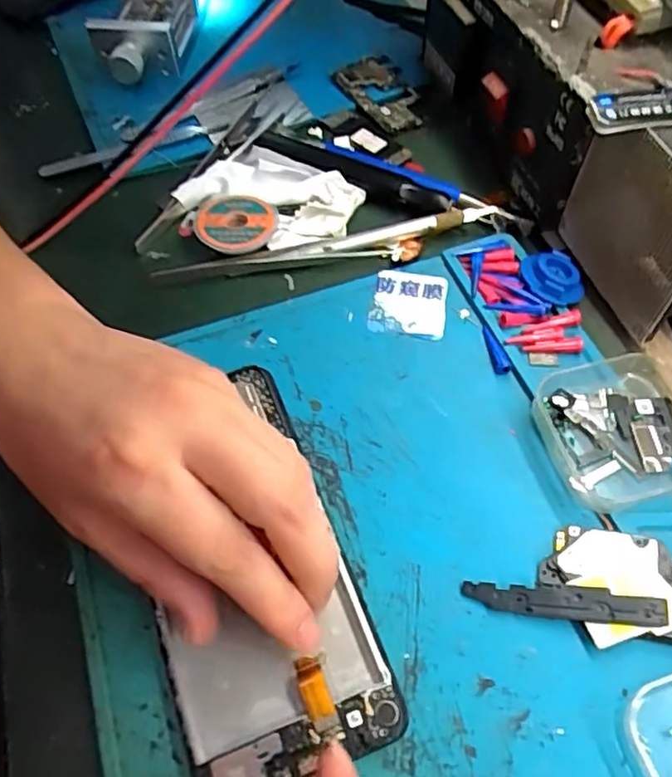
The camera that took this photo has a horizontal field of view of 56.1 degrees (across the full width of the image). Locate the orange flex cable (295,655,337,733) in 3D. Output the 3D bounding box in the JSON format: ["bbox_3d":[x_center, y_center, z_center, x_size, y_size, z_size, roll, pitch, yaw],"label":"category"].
[{"bbox_3d":[-0.007,0.106,0.220,0.011,0.004,0.024,-16,53,-8],"label":"orange flex cable"}]

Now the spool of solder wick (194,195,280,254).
[{"bbox_3d":[-0.055,-0.091,0.347,0.044,0.009,0.040,0,57,2],"label":"spool of solder wick"}]

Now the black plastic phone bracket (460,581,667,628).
[{"bbox_3d":[0.084,0.080,0.235,0.071,0.004,0.012,0,76,12],"label":"black plastic phone bracket"}]

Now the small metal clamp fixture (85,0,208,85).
[{"bbox_3d":[-0.130,-0.258,0.440,0.058,0.035,0.123,5,58,5],"label":"small metal clamp fixture"}]

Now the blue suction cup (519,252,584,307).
[{"bbox_3d":[0.109,-0.056,0.316,0.028,0.007,0.032,-17,58,-9],"label":"blue suction cup"}]

